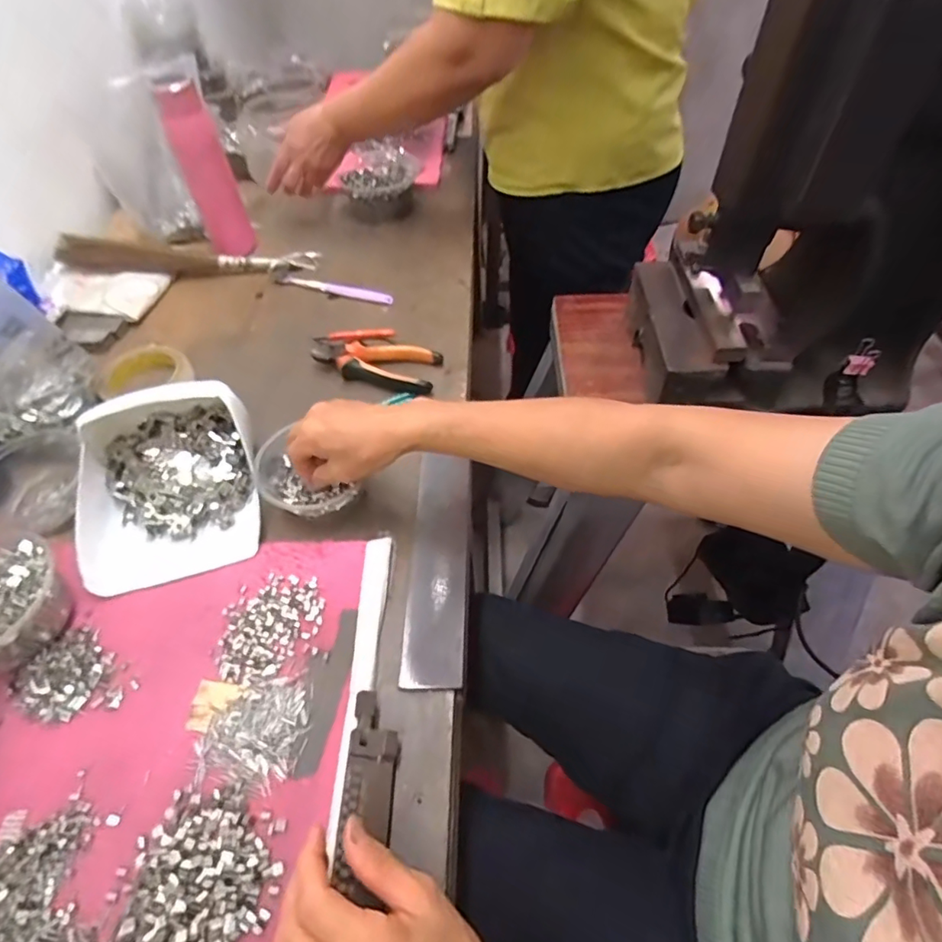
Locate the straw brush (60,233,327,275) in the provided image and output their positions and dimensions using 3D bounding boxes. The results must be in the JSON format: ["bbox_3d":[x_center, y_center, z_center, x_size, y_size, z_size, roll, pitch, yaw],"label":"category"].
[{"bbox_3d":[-0.406,-0.310,0.763,0.355,0.033,0.048,-1,52,-1],"label":"straw brush"}]

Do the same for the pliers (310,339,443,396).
[{"bbox_3d":[-0.119,-0.129,0.632,0.160,0.019,0.060,8,53,10],"label":"pliers"}]

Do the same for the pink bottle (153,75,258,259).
[{"bbox_3d":[-0.355,-0.399,0.729,0.063,0.208,0.041,-15,53,-8],"label":"pink bottle"}]

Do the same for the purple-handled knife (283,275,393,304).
[{"bbox_3d":[-0.183,-0.251,0.739,0.165,0.012,0.015,16,55,15],"label":"purple-handled knife"}]

